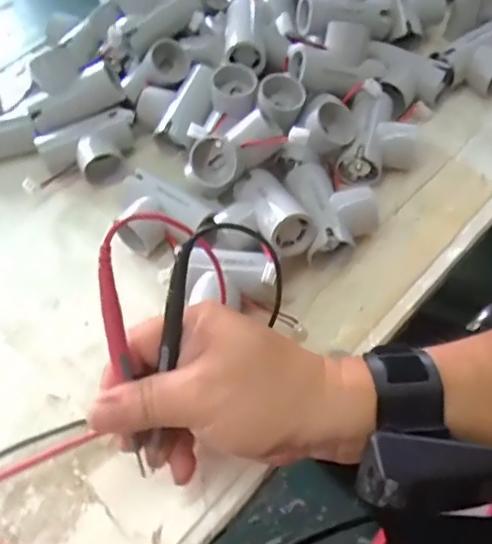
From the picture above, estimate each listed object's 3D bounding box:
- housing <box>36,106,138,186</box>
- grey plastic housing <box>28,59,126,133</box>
[{"bbox_3d":[-0.123,-0.095,0.459,0.076,0.033,0.045,-19,60,-8],"label":"housing"},{"bbox_3d":[-0.137,-0.138,0.455,0.079,0.030,0.026,-24,59,8],"label":"grey plastic housing"}]

